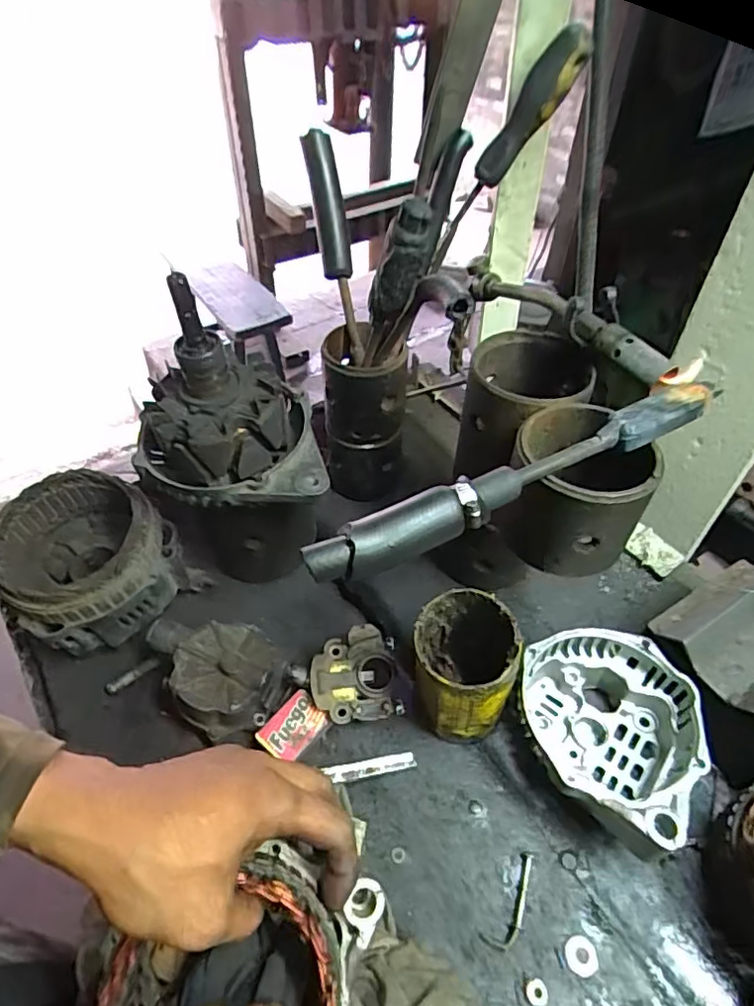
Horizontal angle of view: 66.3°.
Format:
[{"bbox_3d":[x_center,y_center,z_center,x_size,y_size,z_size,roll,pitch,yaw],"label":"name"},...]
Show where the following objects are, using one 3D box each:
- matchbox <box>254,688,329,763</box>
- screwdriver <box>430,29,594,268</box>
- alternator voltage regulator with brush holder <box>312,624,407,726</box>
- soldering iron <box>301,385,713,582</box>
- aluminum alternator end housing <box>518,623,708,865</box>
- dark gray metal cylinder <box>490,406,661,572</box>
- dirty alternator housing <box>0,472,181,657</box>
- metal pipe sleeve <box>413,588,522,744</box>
[{"bbox_3d":[-0.067,0.179,0.461,0.037,0.011,0.049,33,55,27],"label":"matchbox"},{"bbox_3d":[0.092,-0.262,0.444,0.026,0.182,0.030,17,40,-28],"label":"screwdriver"},{"bbox_3d":[-0.019,0.146,0.483,0.070,0.038,0.070,-6,47,-6],"label":"alternator voltage regulator with brush holder"},{"bbox_3d":[0.085,-0.016,0.328,0.262,0.031,0.025,-20,50,-18],"label":"soldering iron"},{"bbox_3d":[0.171,0.175,0.424,0.119,0.082,0.149,1,47,0],"label":"aluminum alternator end housing"},{"bbox_3d":[0.130,-0.010,0.382,0.085,0.087,0.087,18,49,16],"label":"dark gray metal cylinder"},{"bbox_3d":[-0.254,0.051,0.512,0.129,0.101,0.124,0,47,0],"label":"dirty alternator housing"},{"bbox_3d":[0.063,0.127,0.445,0.072,0.119,0.083,-5,47,-6],"label":"metal pipe sleeve"}]

